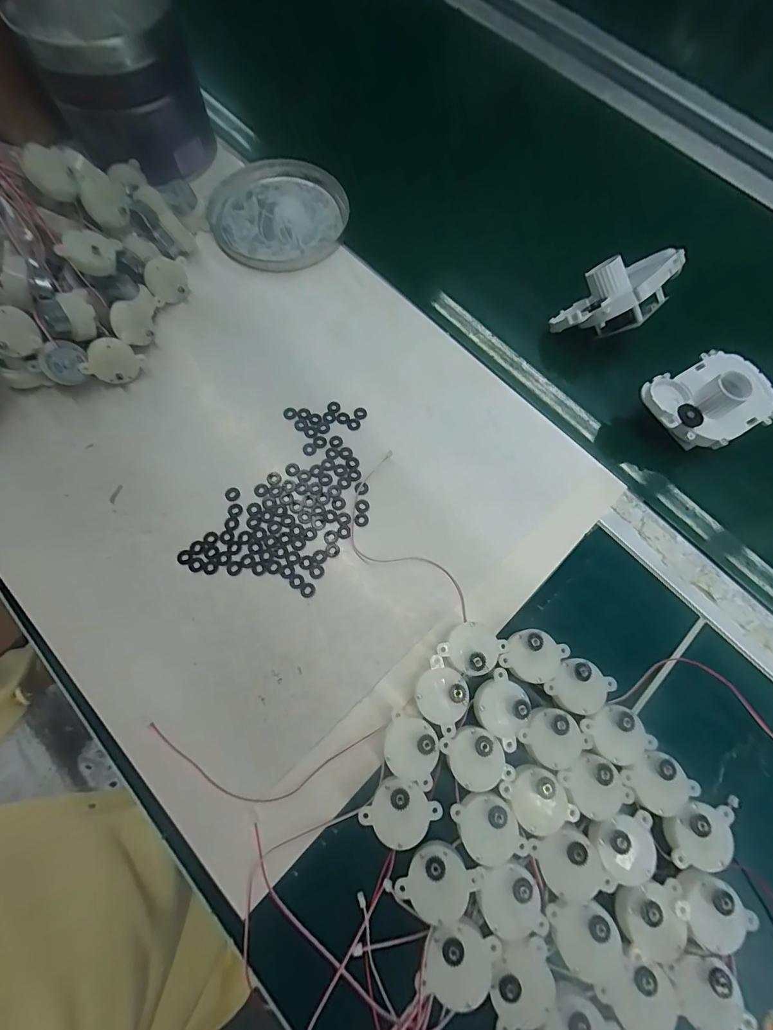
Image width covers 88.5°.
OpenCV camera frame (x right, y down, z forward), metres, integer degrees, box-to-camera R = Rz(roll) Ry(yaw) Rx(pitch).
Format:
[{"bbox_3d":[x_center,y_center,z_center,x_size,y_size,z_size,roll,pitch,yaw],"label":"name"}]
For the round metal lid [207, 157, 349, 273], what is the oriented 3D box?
[{"bbox_3d":[-0.103,-0.297,0.393,0.133,0.022,0.133,1,72,-2],"label":"round metal lid"}]

